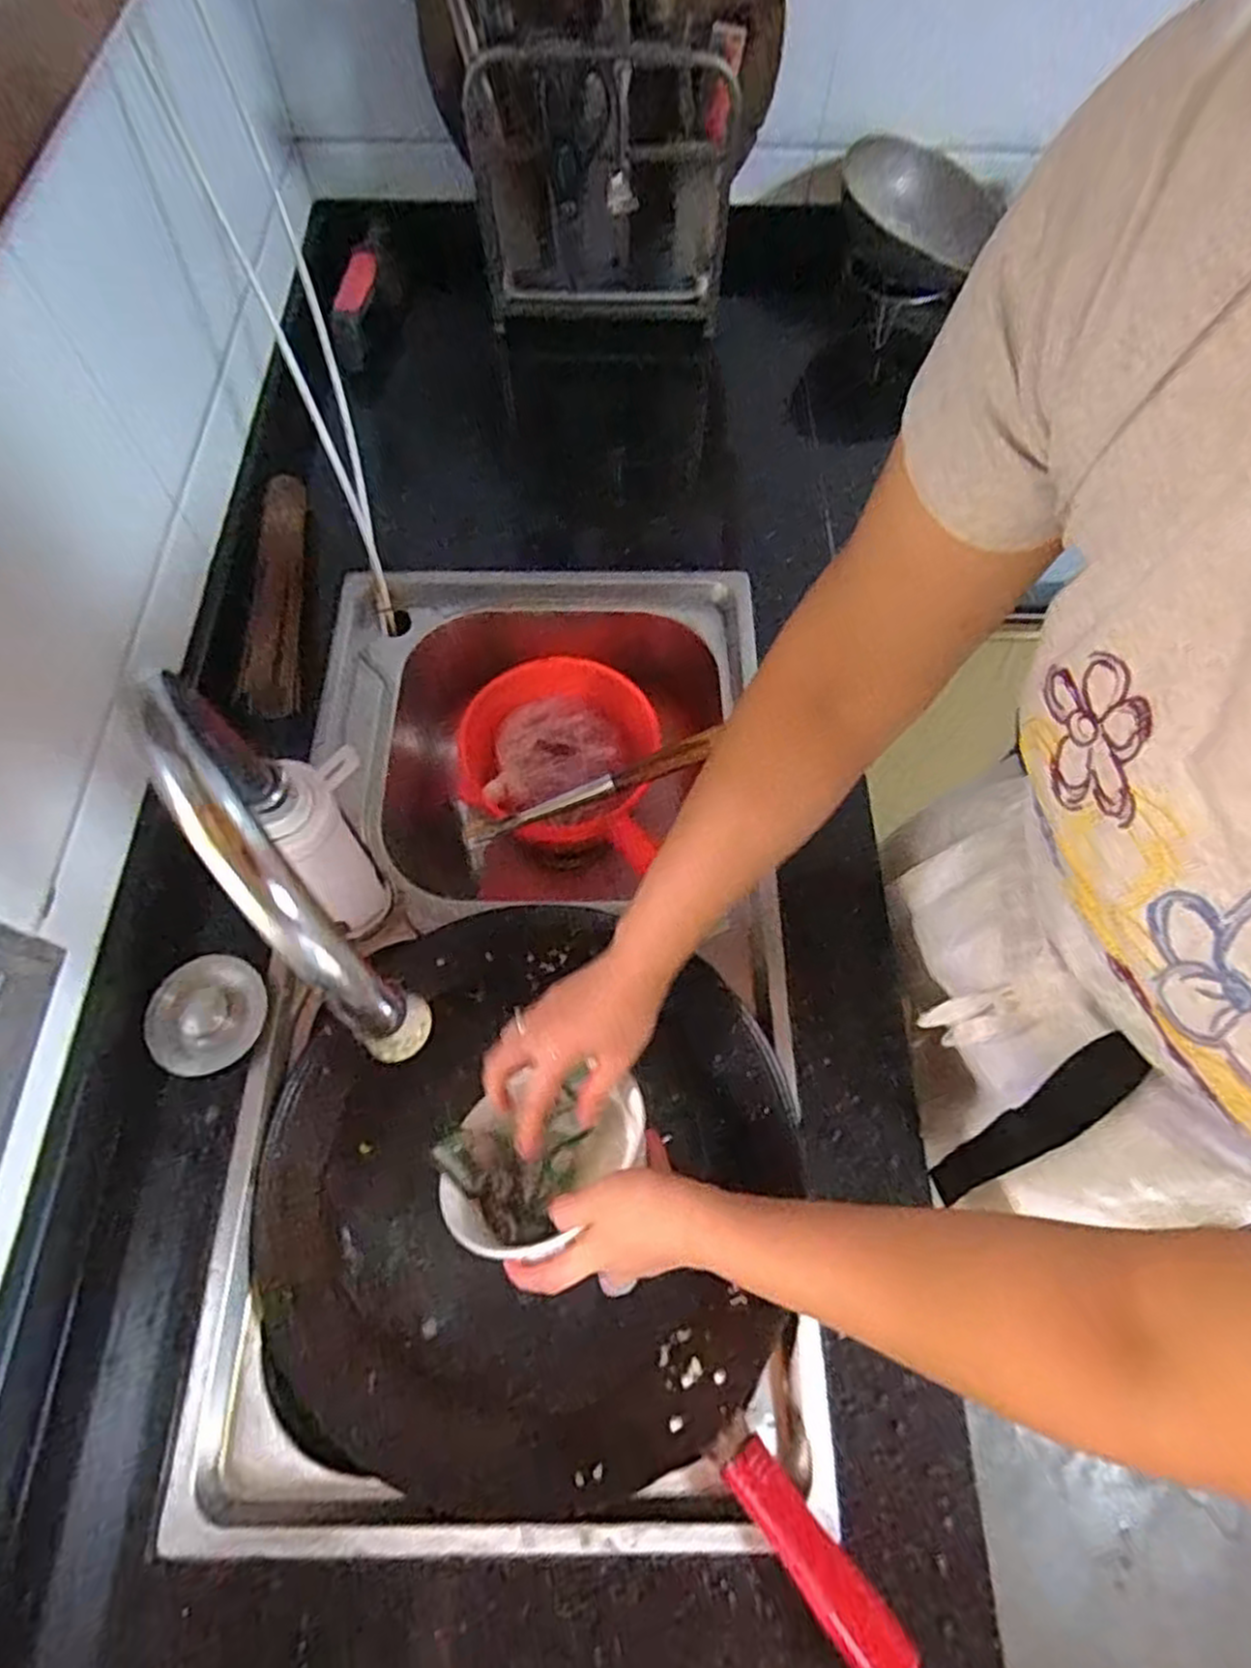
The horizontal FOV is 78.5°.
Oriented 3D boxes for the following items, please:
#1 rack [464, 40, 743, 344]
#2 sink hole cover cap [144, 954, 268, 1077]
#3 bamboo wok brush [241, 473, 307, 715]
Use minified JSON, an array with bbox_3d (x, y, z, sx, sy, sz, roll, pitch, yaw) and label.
[{"bbox_3d":[-0.023,-0.682,0.809,0.267,0.235,0.098,0,66,-1],"label":"rack"},{"bbox_3d":[-0.305,0.131,0.557,0.073,0.011,0.083,20,72,-11],"label":"sink hole cover cap"},{"bbox_3d":[-0.327,-0.230,0.726,0.035,0.048,0.274,-7,66,-4],"label":"bamboo wok brush"}]

